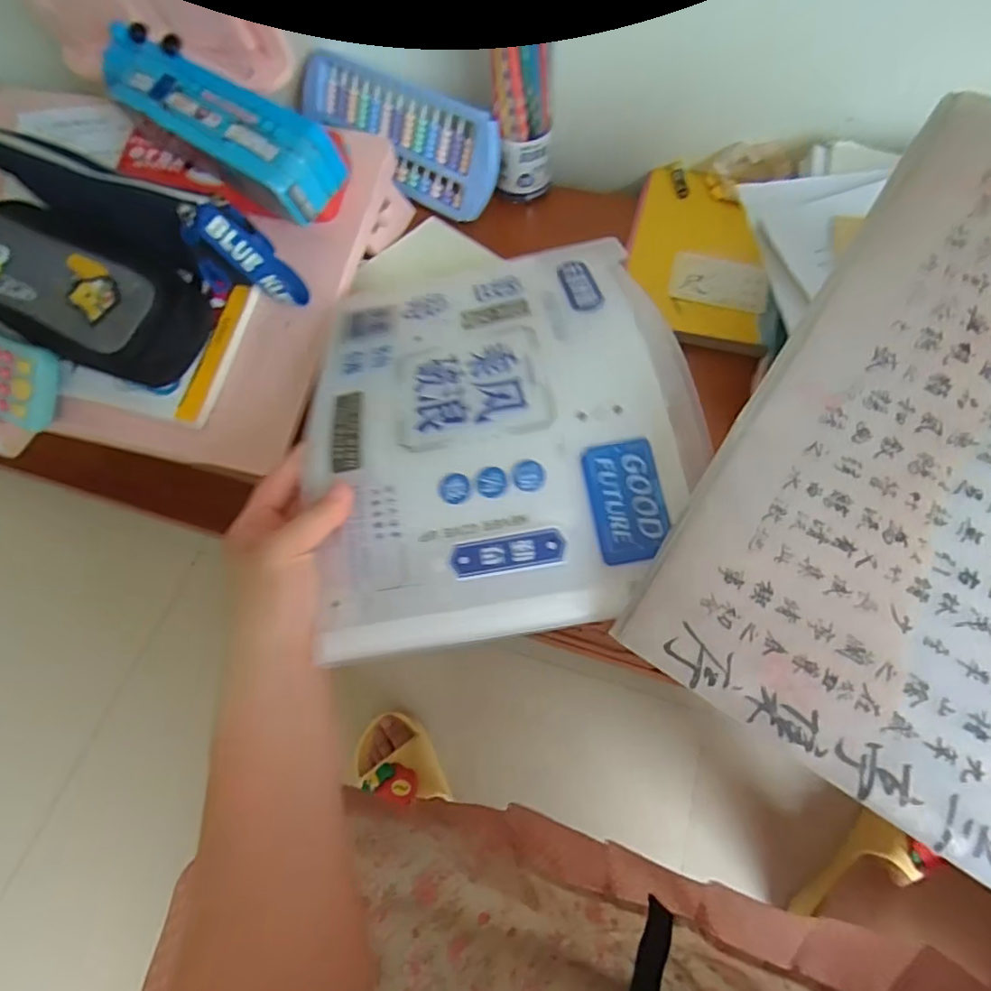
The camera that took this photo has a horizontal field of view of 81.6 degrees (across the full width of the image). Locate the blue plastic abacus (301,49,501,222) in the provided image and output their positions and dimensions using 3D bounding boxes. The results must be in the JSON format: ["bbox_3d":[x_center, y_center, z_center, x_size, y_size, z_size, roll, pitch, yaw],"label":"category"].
[{"bbox_3d":[-0.102,-0.364,0.582,0.243,0.093,0.013,32,36,18],"label":"blue plastic abacus"}]

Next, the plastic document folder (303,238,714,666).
[{"bbox_3d":[-0.001,-0.052,0.380,0.231,0.047,0.288,-11,64,-3],"label":"plastic document folder"}]

